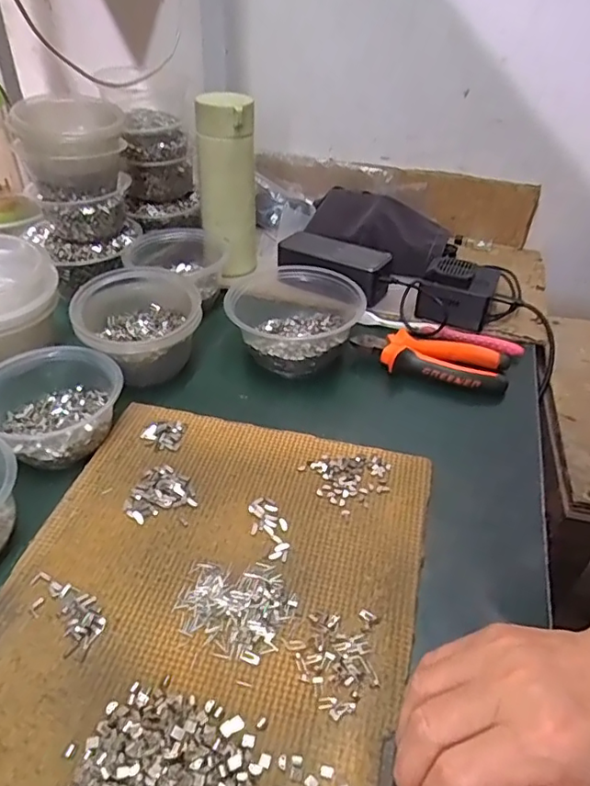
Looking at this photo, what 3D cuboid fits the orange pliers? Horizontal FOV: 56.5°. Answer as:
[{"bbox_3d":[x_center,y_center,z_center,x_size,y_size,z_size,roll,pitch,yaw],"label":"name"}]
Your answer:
[{"bbox_3d":[0.137,-0.038,0.557,0.152,0.028,0.063,15,42,14],"label":"orange pliers"}]

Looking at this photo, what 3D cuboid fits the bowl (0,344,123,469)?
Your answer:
[{"bbox_3d":[-0.207,0.008,0.464,0.115,0.052,0.104,-30,50,-33],"label":"bowl"}]

